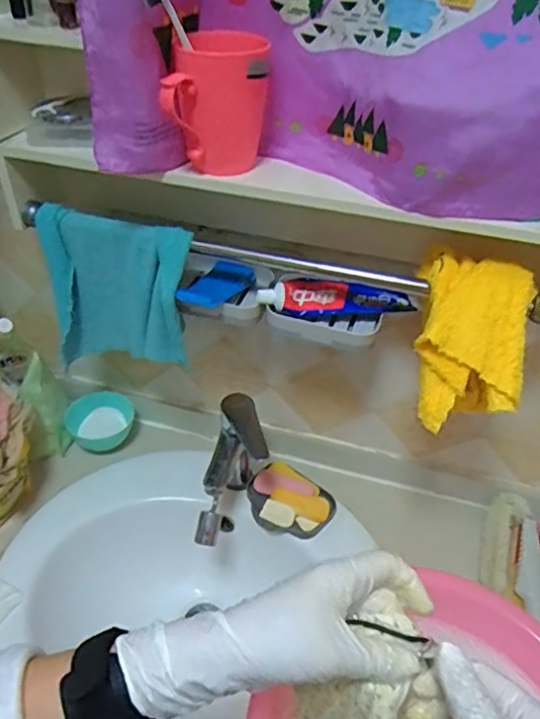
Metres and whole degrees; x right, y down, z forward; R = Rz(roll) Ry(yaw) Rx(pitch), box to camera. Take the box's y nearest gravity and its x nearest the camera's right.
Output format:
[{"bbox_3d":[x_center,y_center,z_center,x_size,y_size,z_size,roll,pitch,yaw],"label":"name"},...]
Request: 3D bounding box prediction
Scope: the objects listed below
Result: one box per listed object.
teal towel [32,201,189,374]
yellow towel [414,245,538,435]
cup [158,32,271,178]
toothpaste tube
[{"bbox_3d":[-0.181,-0.073,0.665,0.181,0.184,0.047,16,41,14],"label":"teal towel"},{"bbox_3d":[0.187,-0.022,0.540,0.103,0.118,0.136,13,40,11],"label":"yellow towel"},{"bbox_3d":[-0.047,-0.229,0.514,0.084,0.111,0.088,6,39,2],"label":"cup"},{"bbox_3d":[0.074,-0.068,0.626,0.171,0.037,0.028,0,39,-5],"label":"toothpaste tube"}]

